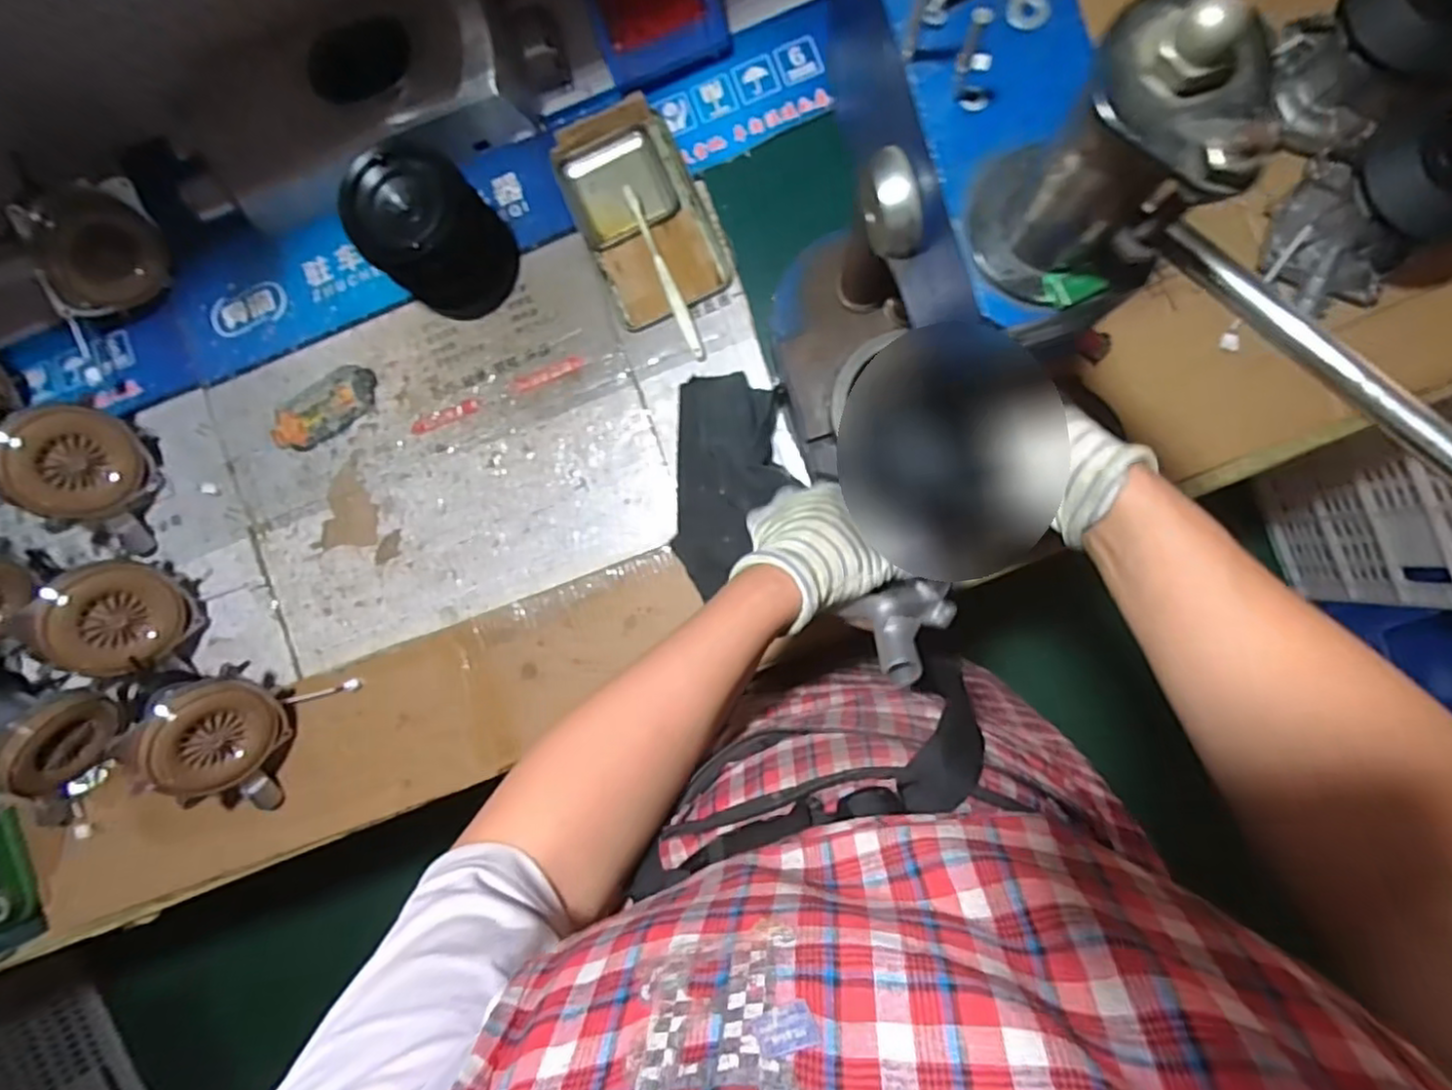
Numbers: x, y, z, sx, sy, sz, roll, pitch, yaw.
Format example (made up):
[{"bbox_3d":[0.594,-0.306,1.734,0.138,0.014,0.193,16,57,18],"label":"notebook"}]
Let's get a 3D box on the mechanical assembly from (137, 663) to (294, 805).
[{"bbox_3d":[-0.461,0.180,0.614,0.068,0.115,0.130,12,90,4],"label":"mechanical assembly"}]

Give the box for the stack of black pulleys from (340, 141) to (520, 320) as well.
[{"bbox_3d":[-0.252,-0.273,0.604,0.089,0.144,0.107,43,93,4],"label":"stack of black pulleys"}]

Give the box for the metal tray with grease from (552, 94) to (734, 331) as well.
[{"bbox_3d":[-0.078,-0.320,0.647,0.121,0.024,0.196,-24,88,4],"label":"metal tray with grease"}]

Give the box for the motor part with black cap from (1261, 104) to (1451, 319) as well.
[{"bbox_3d":[0.525,-0.263,0.540,0.120,0.130,0.113,-43,87,3],"label":"motor part with black cap"}]

